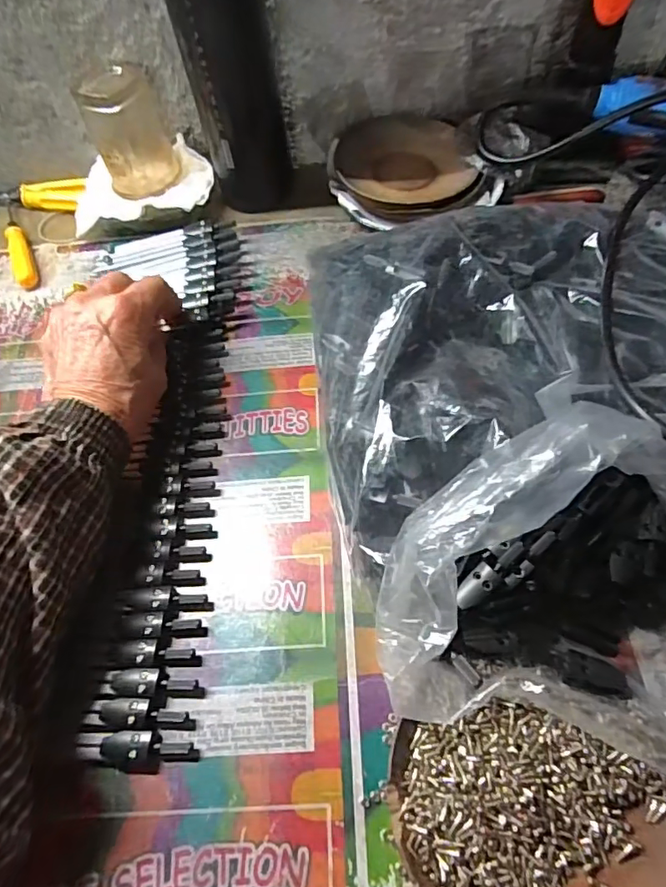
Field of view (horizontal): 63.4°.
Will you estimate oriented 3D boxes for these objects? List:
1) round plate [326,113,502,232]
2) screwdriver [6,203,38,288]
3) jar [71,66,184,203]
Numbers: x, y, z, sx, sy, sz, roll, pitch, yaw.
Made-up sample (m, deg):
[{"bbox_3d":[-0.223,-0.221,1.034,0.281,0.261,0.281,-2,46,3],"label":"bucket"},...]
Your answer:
[{"bbox_3d":[0.057,-0.230,0.447,0.123,0.023,0.130,-2,57,3],"label":"round plate"},{"bbox_3d":[-0.265,-0.172,0.454,0.013,0.014,0.113,-23,59,-10],"label":"screwdriver"},{"bbox_3d":[-0.162,-0.251,0.432,0.061,0.078,0.058,-20,58,-8],"label":"jar"}]

